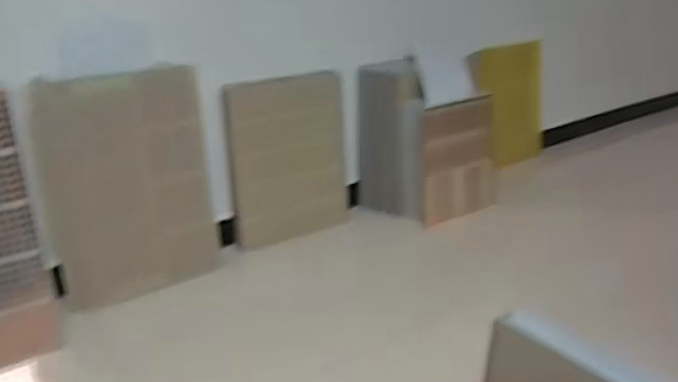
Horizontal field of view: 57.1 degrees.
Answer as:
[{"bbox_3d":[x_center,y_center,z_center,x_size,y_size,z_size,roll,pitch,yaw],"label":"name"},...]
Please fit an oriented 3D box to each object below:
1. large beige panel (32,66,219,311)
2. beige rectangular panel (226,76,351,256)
[{"bbox_3d":[-0.545,-0.015,1.655,0.424,0.576,0.037,-12,14,-32],"label":"large beige panel"},{"bbox_3d":[-0.142,-0.097,1.914,0.399,0.493,0.039,-13,19,-24],"label":"beige rectangular panel"}]

